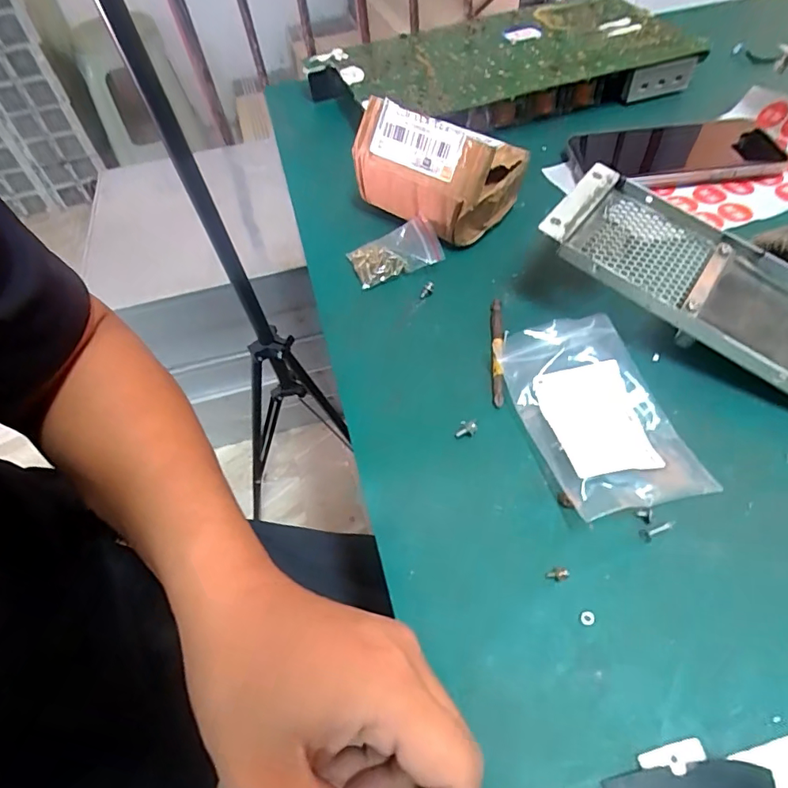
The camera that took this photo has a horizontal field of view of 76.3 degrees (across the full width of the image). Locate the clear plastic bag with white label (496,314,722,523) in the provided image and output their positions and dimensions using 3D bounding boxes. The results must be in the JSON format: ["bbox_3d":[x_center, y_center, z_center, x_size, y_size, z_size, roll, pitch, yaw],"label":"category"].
[{"bbox_3d":[0.113,0.009,0.279,0.080,0.024,0.114,-14,53,-5],"label":"clear plastic bag with white label"}]

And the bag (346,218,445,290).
[{"bbox_3d":[0.001,-0.105,0.380,0.064,0.016,0.045,-17,54,-7],"label":"bag"}]

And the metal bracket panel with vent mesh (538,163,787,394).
[{"bbox_3d":[0.199,-0.062,0.300,0.217,0.017,0.091,39,63,15],"label":"metal bracket panel with vent mesh"}]

